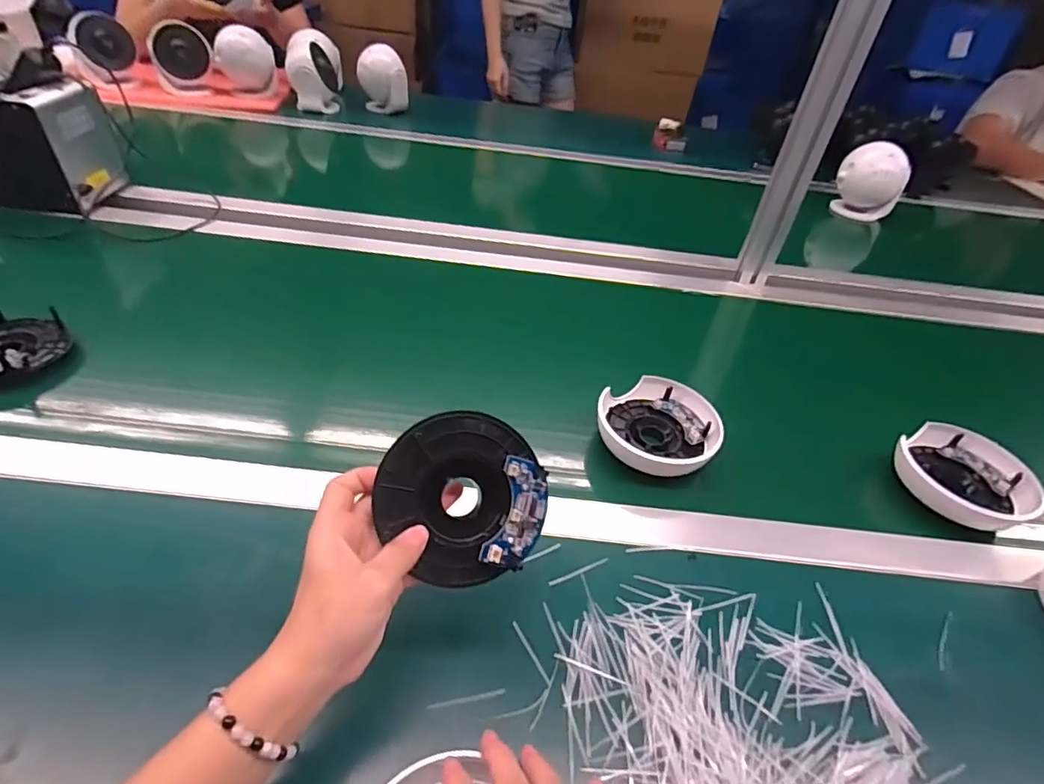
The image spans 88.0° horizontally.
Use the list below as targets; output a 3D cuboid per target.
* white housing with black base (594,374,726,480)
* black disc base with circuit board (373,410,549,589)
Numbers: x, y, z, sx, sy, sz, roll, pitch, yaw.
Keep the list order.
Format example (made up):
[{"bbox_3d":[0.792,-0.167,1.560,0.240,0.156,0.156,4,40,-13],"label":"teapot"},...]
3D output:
[{"bbox_3d":[0.132,0.033,0.524,0.114,0.030,0.103,24,44,17],"label":"white housing with black base"},{"bbox_3d":[-0.035,0.063,0.325,0.097,0.012,0.099,11,79,-10],"label":"black disc base with circuit board"}]

